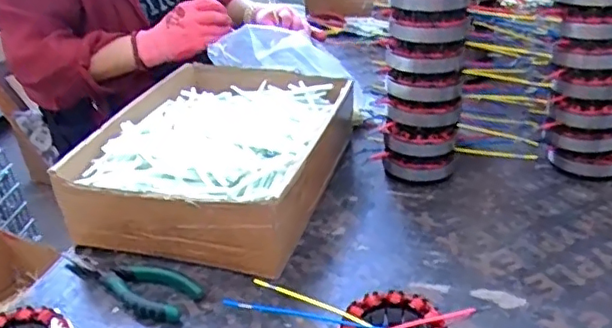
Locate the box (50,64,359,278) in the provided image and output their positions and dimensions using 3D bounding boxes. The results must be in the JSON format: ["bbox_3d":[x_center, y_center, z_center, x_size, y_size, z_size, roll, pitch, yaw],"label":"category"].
[{"bbox_3d":[-0.091,-0.021,0.711,0.244,0.093,0.347,3,31,14],"label":"box"}]

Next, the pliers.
[{"bbox_3d":[-0.165,0.110,0.572,0.141,0.018,0.053,18,37,35],"label":"pliers"}]

